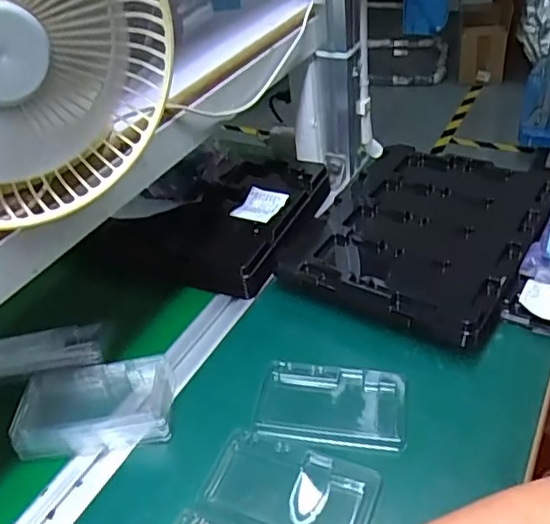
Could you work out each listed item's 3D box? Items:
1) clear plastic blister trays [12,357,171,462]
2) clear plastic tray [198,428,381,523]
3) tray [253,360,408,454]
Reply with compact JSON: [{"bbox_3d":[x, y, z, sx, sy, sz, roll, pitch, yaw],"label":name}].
[{"bbox_3d":[-0.159,0.128,0.529,0.133,0.038,0.082,-7,40,-3],"label":"clear plastic blister trays"},{"bbox_3d":[0.011,0.176,0.464,0.126,0.007,0.072,9,41,20],"label":"clear plastic tray"},{"bbox_3d":[0.050,0.121,0.519,0.125,0.011,0.081,2,39,12],"label":"tray"}]

